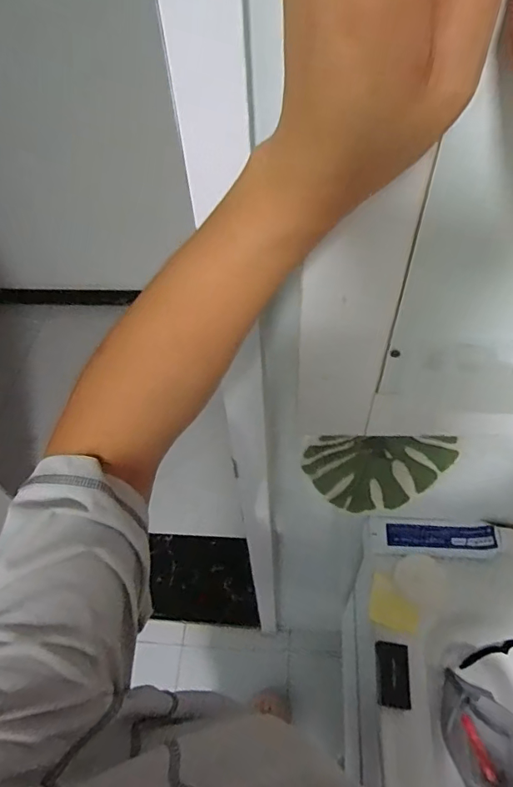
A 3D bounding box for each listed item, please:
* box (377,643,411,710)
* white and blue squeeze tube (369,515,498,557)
[{"bbox_3d":[0.164,0.333,0.575,0.038,0.011,0.066,2,53,4],"label":"box"},{"bbox_3d":[0.243,0.202,0.670,0.168,0.032,0.053,6,54,8],"label":"white and blue squeeze tube"}]

